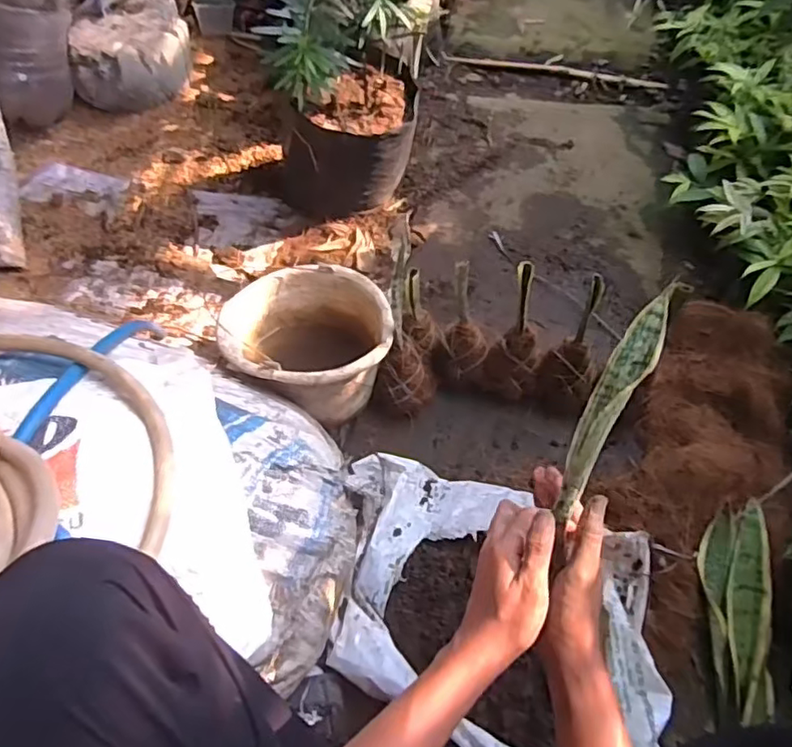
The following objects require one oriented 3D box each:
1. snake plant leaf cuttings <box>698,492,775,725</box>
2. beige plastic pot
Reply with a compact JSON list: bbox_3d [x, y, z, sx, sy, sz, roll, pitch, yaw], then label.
[{"bbox_3d":[0.413,0.286,0.730,0.071,0.032,0.249,8,74,1],"label":"snake plant leaf cuttings"},{"bbox_3d":[-0.134,-0.034,0.918,0.228,0.188,0.218,2,56,-3],"label":"beige plastic pot"}]

